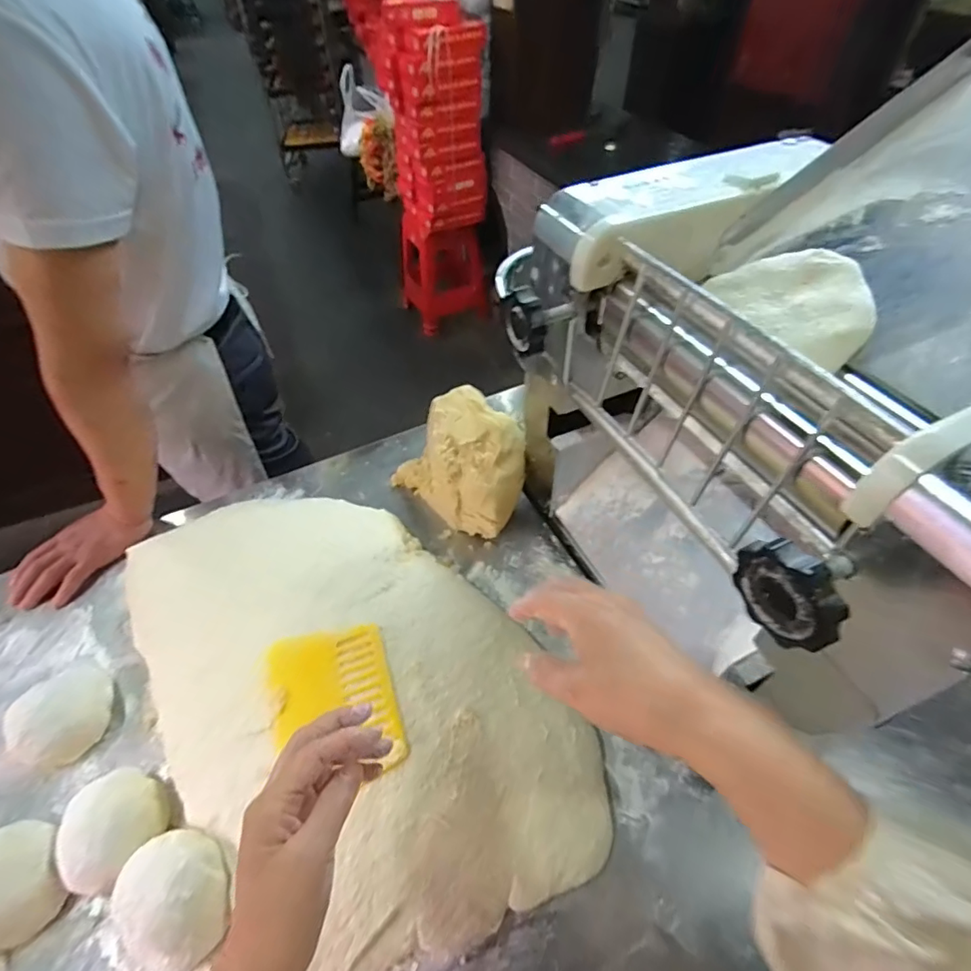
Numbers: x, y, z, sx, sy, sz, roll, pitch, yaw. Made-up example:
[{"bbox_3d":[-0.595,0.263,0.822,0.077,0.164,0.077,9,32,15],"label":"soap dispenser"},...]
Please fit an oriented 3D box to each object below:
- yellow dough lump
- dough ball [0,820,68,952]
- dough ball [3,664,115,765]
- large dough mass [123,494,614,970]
[{"bbox_3d":[-0.025,-0.035,0.719,0.192,0.133,0.129,35,59,27],"label":"yellow dough lump"},{"bbox_3d":[-0.429,0.356,0.453,0.077,0.055,0.090,2,50,4],"label":"dough ball"},{"bbox_3d":[-0.469,0.246,0.557,0.094,0.055,0.100,-1,50,1],"label":"dough ball"},{"bbox_3d":[-0.165,0.191,0.557,0.599,0.072,0.343,37,60,28],"label":"large dough mass"}]

